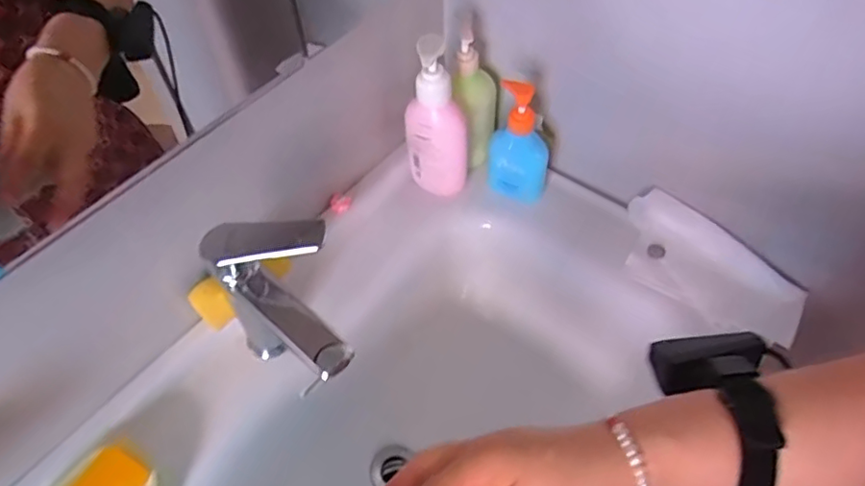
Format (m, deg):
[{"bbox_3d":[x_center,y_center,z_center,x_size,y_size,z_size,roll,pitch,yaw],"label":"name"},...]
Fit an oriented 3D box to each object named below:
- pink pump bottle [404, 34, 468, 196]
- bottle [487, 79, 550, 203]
[{"bbox_3d":[0.004,-0.134,0.698,0.072,0.221,0.055,-4,54,1],"label":"pink pump bottle"},{"bbox_3d":[0.106,-0.122,0.719,0.074,0.170,0.041,13,56,13],"label":"bottle"}]

